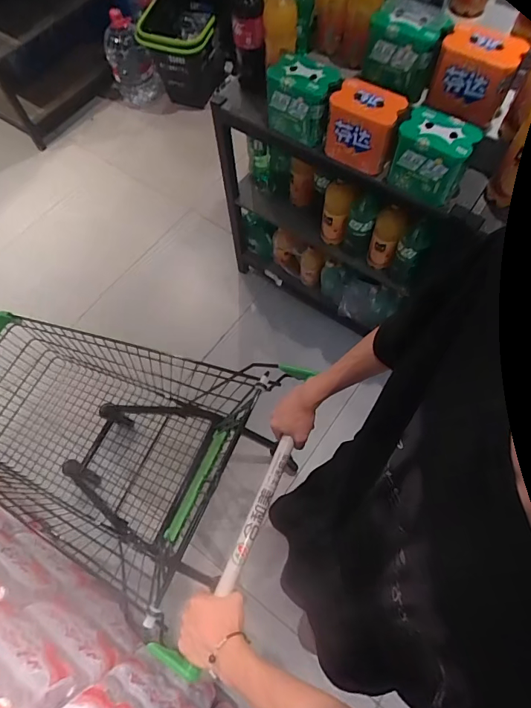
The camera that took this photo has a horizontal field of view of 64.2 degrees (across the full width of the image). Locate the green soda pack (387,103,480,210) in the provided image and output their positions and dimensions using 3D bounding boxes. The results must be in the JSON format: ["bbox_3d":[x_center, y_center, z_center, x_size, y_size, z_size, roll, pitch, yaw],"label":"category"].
[{"bbox_3d":[0.384,-0.459,0.980,0.159,0.142,0.126,30,70,14],"label":"green soda pack"}]

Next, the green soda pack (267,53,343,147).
[{"bbox_3d":[0.096,-0.643,1.080,0.159,0.146,0.130,23,69,11],"label":"green soda pack"}]

